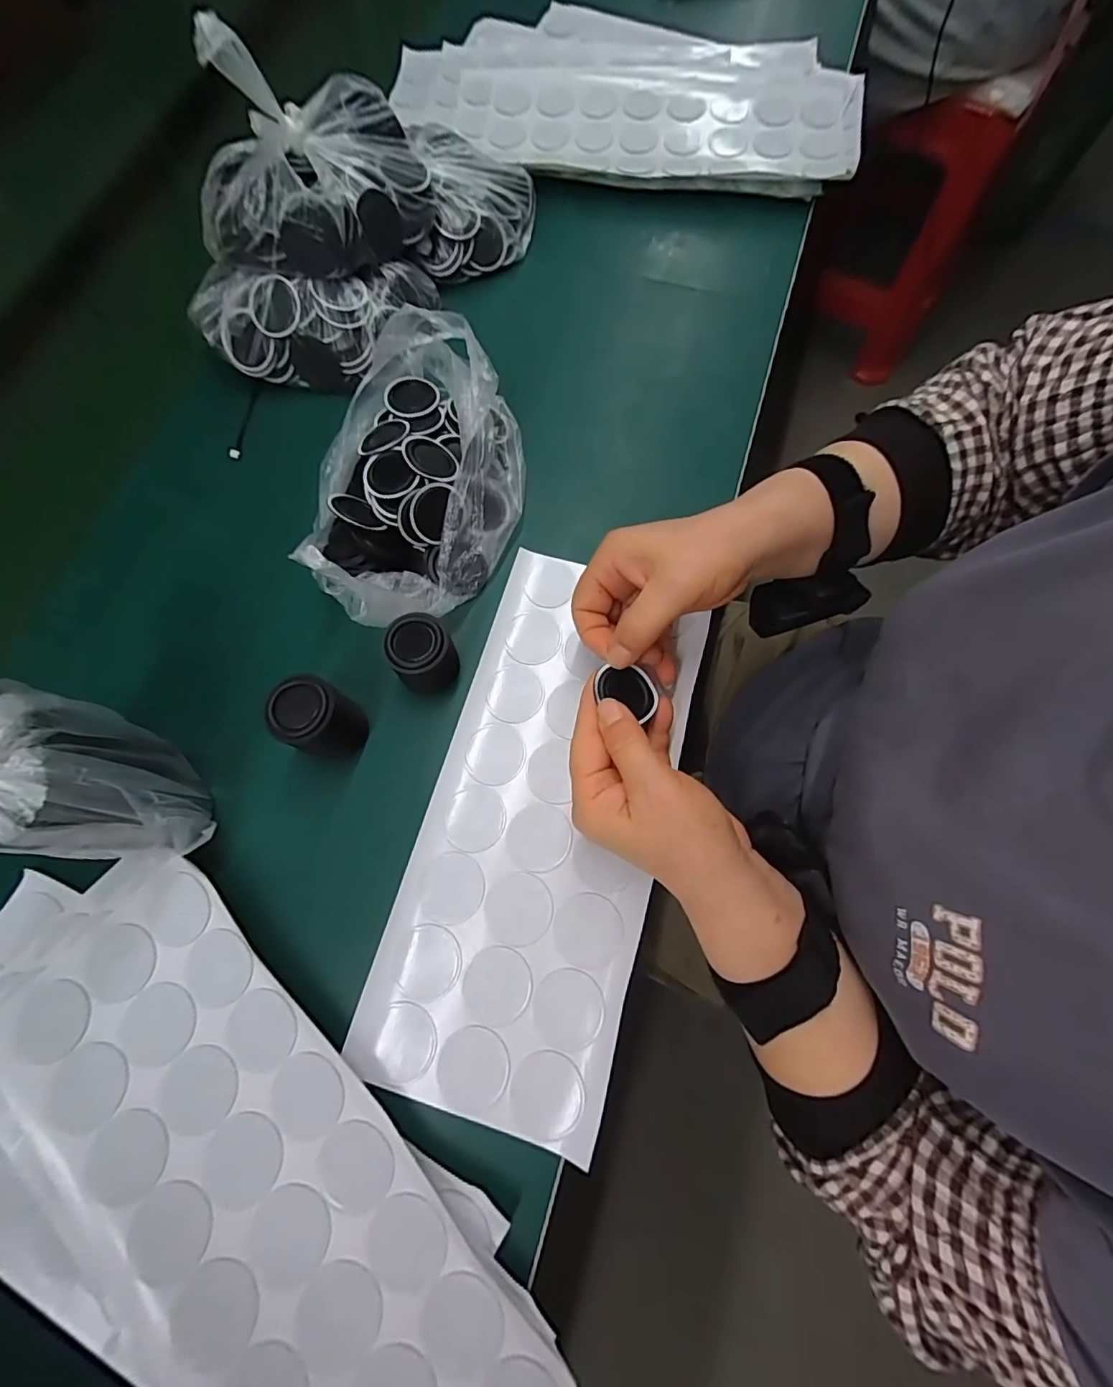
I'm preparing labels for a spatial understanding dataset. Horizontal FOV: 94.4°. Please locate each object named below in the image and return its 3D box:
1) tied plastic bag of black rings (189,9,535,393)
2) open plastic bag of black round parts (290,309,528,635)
[{"bbox_3d":[-0.146,-0.362,0.372,0.115,0.140,0.272,39,77,11],"label":"tied plastic bag of black rings"},{"bbox_3d":[-0.093,-0.146,0.342,0.142,0.076,0.200,-9,73,-3],"label":"open plastic bag of black round parts"}]

